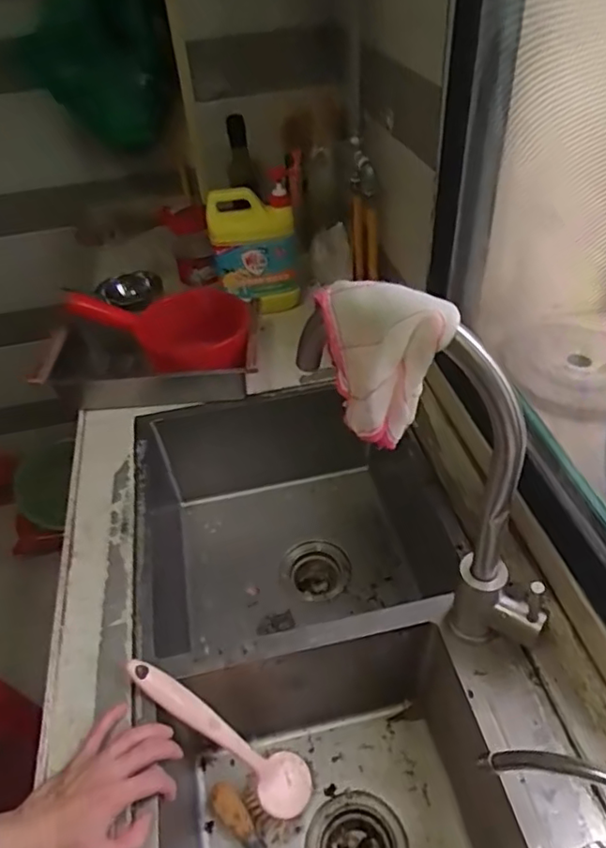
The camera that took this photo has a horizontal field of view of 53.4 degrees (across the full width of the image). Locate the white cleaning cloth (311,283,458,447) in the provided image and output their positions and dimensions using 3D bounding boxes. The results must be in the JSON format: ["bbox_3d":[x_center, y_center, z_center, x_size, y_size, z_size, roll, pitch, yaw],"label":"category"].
[{"bbox_3d":[0.057,-0.061,0.493,0.066,0.140,0.110,-23,60,-42],"label":"white cleaning cloth"}]

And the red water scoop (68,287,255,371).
[{"bbox_3d":[-0.213,-0.157,0.997,0.296,0.123,0.115,12,45,18],"label":"red water scoop"}]

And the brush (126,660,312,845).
[{"bbox_3d":[-0.091,0.340,0.649,0.050,0.269,0.079,-19,27,43],"label":"brush"}]

